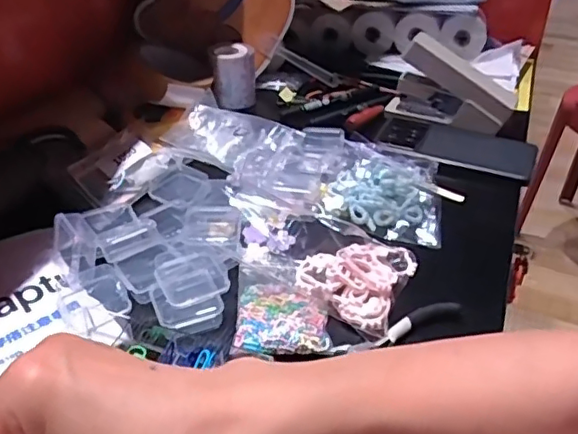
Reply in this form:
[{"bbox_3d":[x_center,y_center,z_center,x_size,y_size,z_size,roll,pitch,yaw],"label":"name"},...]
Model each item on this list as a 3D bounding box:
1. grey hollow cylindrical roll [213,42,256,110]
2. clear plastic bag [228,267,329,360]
[{"bbox_3d":[-0.064,-0.170,0.694,0.050,0.062,0.055,-3,37,-3],"label":"grey hollow cylindrical roll"},{"bbox_3d":[-0.005,0.064,0.423,0.065,0.017,0.083,1,36,1],"label":"clear plastic bag"}]

